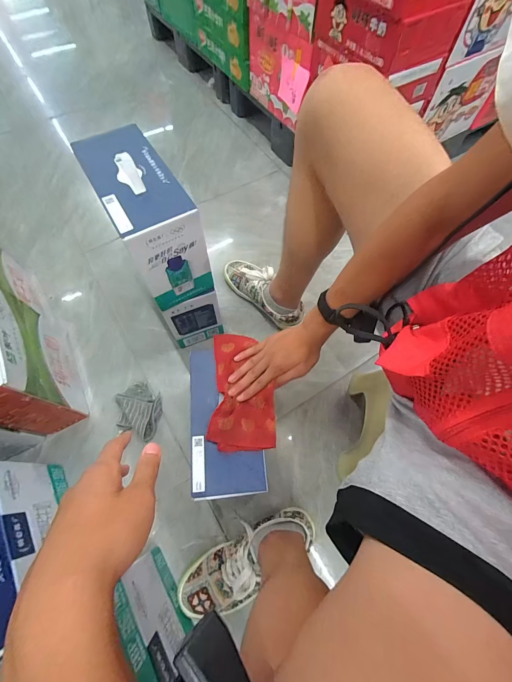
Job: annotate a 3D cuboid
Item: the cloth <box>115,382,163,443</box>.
[{"bbox_3d":[-0.286,0.166,0.722,0.116,0.042,0.116,18,67,8],"label":"cloth"}]

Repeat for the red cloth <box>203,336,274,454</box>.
[{"bbox_3d":[-0.033,0.086,0.553,0.122,0.027,0.226,-9,65,-5],"label":"red cloth"}]

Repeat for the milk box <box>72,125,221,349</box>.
[{"bbox_3d":[-0.208,-0.185,0.673,0.122,0.418,0.262,-30,69,-13],"label":"milk box"}]

